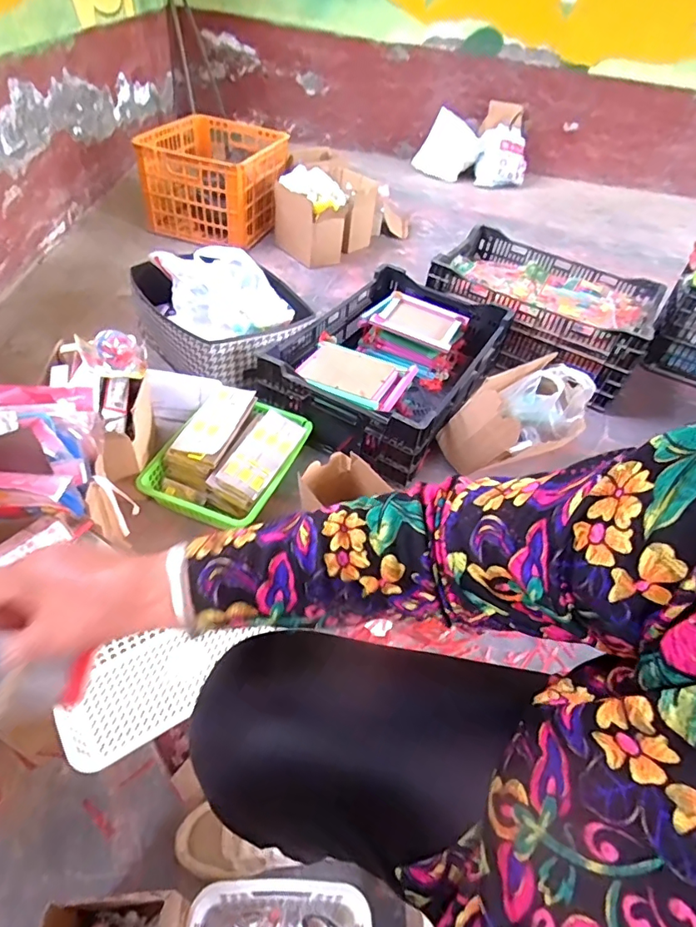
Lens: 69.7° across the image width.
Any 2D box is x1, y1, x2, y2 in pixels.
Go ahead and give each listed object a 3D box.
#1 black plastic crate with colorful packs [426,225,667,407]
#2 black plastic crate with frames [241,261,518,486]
[{"bbox_3d":[0.569,-0.470,1.499,0.598,0.210,0.462,26,48,18],"label":"black plastic crate with colorful packs"},{"bbox_3d":[0.098,-0.262,1.265,0.439,0.168,0.615,27,48,18],"label":"black plastic crate with frames"}]

